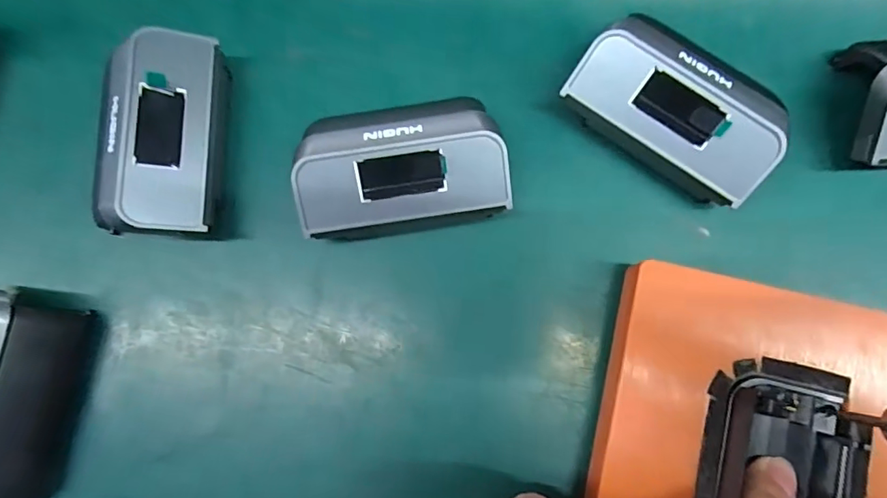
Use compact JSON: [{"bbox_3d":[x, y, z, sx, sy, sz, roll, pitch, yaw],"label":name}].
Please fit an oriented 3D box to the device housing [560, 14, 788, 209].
[{"bbox_3d":[0.082,-0.048,0.183,0.072,0.033,0.038,37,83,8],"label":"device housing"}]

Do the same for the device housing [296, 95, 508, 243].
[{"bbox_3d":[-0.015,-0.029,0.181,0.072,0.026,0.045,-11,79,0],"label":"device housing"}]

